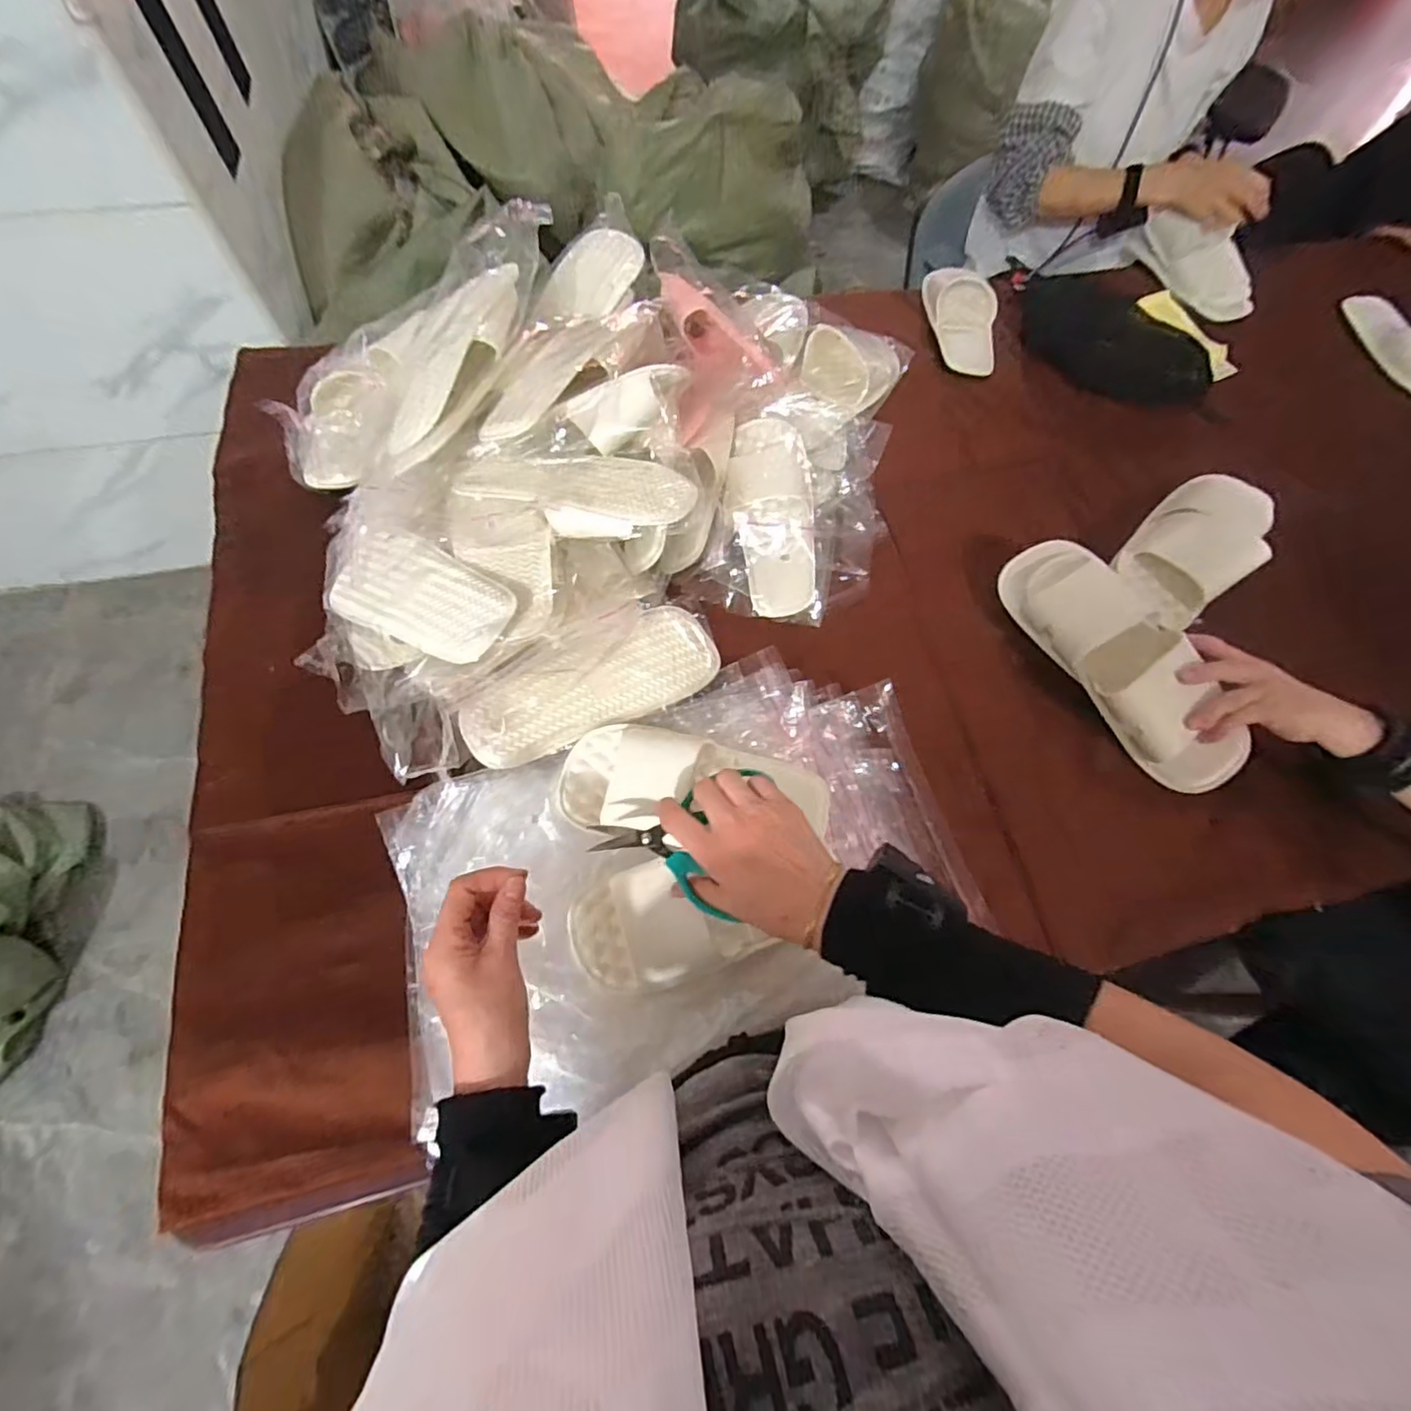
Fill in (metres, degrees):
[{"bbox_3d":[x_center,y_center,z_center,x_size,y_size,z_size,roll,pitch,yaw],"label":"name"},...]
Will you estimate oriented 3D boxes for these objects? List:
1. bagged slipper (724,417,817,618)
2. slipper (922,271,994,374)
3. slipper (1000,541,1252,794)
[{"bbox_3d":[0.074,-0.217,0.690,0.094,0.045,0.230,-7,87,-6],"label":"bagged slipper"},{"bbox_3d":[0.386,-0.580,0.904,0.094,0.047,0.211,1,67,-2],"label":"slipper"},{"bbox_3d":[0.450,-0.053,0.651,0.115,0.056,0.302,-37,65,16],"label":"slipper"}]

